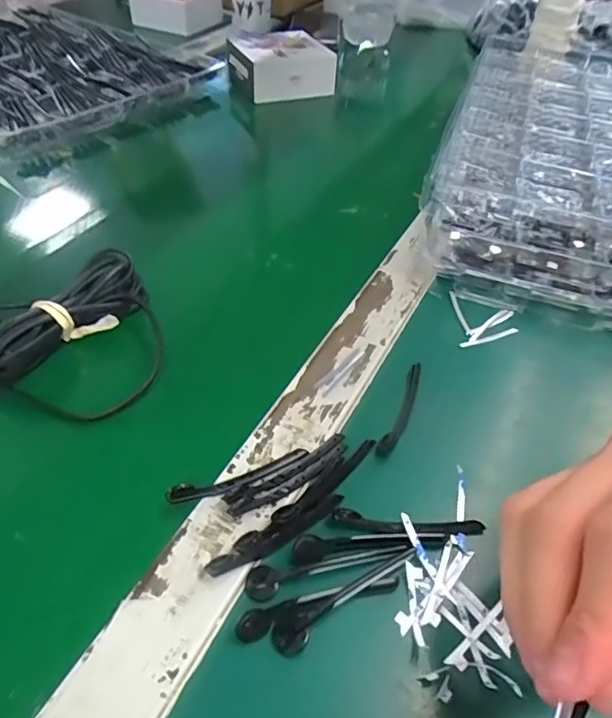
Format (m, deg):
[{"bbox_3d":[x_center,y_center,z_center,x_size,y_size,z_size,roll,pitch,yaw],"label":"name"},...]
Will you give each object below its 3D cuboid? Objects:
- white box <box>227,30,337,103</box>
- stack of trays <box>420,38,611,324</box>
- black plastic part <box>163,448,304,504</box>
[{"bbox_3d":[-0.032,-0.369,0.670,0.112,0.042,0.113,-17,49,-19],"label":"white box"},{"bbox_3d":[0.290,-0.193,0.509,0.291,0.064,0.456,15,47,11],"label":"stack of trays"},{"bbox_3d":[-0.033,0.060,0.272,0.072,0.004,0.011,-17,49,-19],"label":"black plastic part"}]

